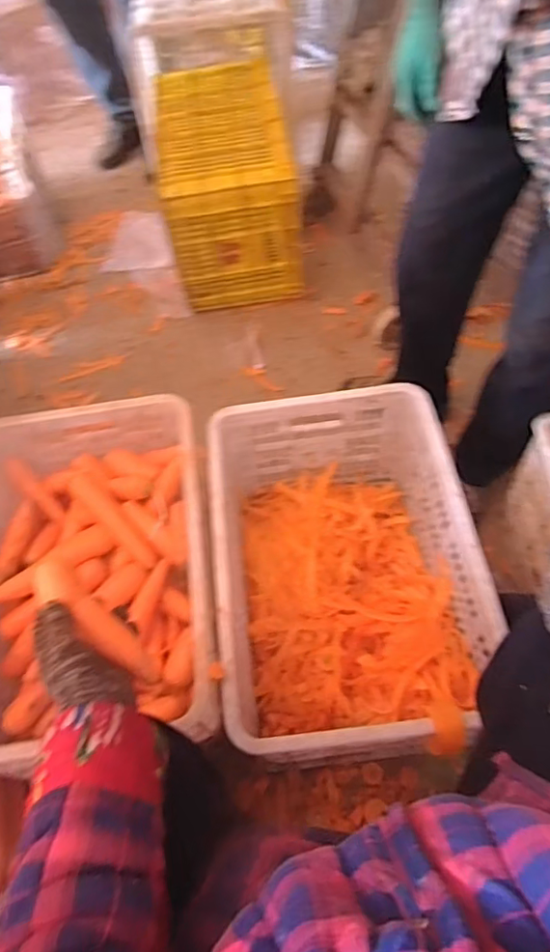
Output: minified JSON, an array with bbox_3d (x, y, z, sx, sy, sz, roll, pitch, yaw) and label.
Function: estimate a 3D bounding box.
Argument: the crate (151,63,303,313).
[{"bbox_3d":[-0.118,-0.719,1.407,0.287,0.329,0.488,-9,55,-2],"label":"crate"}]

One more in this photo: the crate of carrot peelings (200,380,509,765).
[{"bbox_3d":[0.101,0.156,0.890,0.355,0.259,0.531,-7,55,0],"label":"crate of carrot peelings"}]

